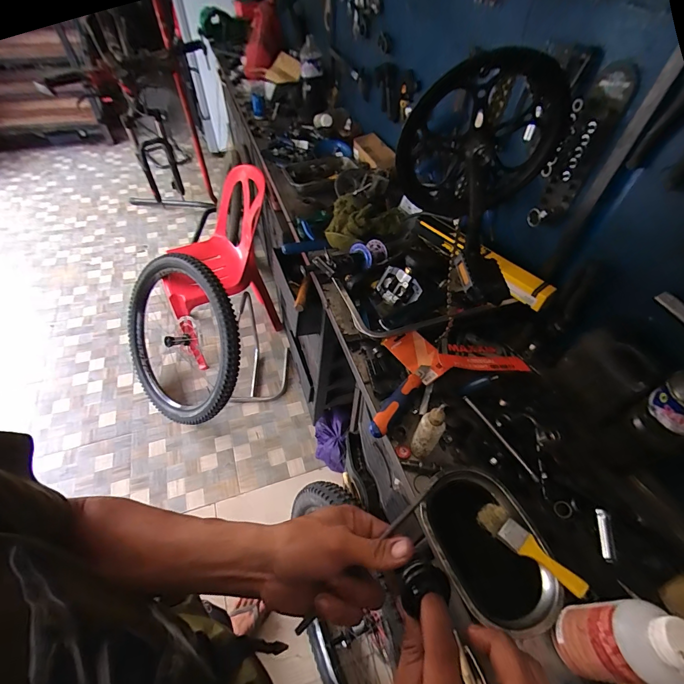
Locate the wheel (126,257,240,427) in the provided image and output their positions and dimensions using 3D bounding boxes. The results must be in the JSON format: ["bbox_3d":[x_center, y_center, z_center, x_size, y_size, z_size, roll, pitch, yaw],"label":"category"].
[{"bbox_3d":[-0.681,0.015,1.463,0.073,0.705,0.653,-15,74,-58],"label":"wheel"}]

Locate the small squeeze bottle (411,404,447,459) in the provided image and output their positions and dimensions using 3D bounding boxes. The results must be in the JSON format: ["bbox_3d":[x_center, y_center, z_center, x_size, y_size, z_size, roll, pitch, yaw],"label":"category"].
[{"bbox_3d":[0.144,0.149,0.586,0.038,0.127,0.036,1,50,-2],"label":"small squeeze bottle"}]

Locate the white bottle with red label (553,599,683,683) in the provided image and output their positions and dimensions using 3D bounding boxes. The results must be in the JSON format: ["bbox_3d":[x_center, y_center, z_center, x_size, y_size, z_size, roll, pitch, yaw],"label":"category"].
[{"bbox_3d":[0.308,0.334,0.396,0.060,0.169,0.073,5,50,2],"label":"white bottle with red label"}]

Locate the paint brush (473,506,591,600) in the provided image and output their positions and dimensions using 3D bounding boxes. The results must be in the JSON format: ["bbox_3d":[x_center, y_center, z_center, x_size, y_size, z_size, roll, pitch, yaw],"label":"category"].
[{"bbox_3d":[0.275,0.299,0.520,0.150,0.009,0.041,32,68,34],"label":"paint brush"}]

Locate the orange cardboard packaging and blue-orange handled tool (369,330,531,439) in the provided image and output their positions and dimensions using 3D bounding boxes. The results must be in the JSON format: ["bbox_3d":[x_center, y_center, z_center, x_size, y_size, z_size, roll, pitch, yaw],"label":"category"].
[{"bbox_3d":[0.184,0.041,0.711,0.359,0.044,0.173,-20,54,-18],"label":"orange cardboard packaging and blue-orange handled tool"}]

